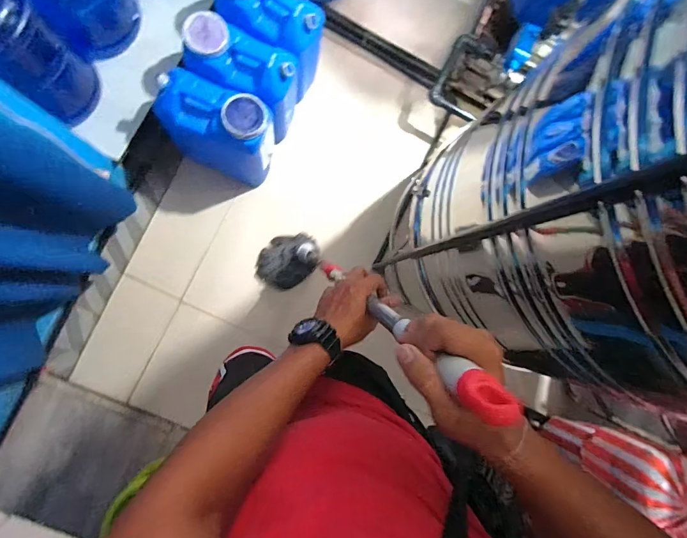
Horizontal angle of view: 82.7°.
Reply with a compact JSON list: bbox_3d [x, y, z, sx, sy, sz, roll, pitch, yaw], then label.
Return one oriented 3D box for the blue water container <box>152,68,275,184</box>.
[{"bbox_3d":[-0.399,-0.431,1.275,0.316,0.407,0.162,18,85,-7],"label":"blue water container"}]

